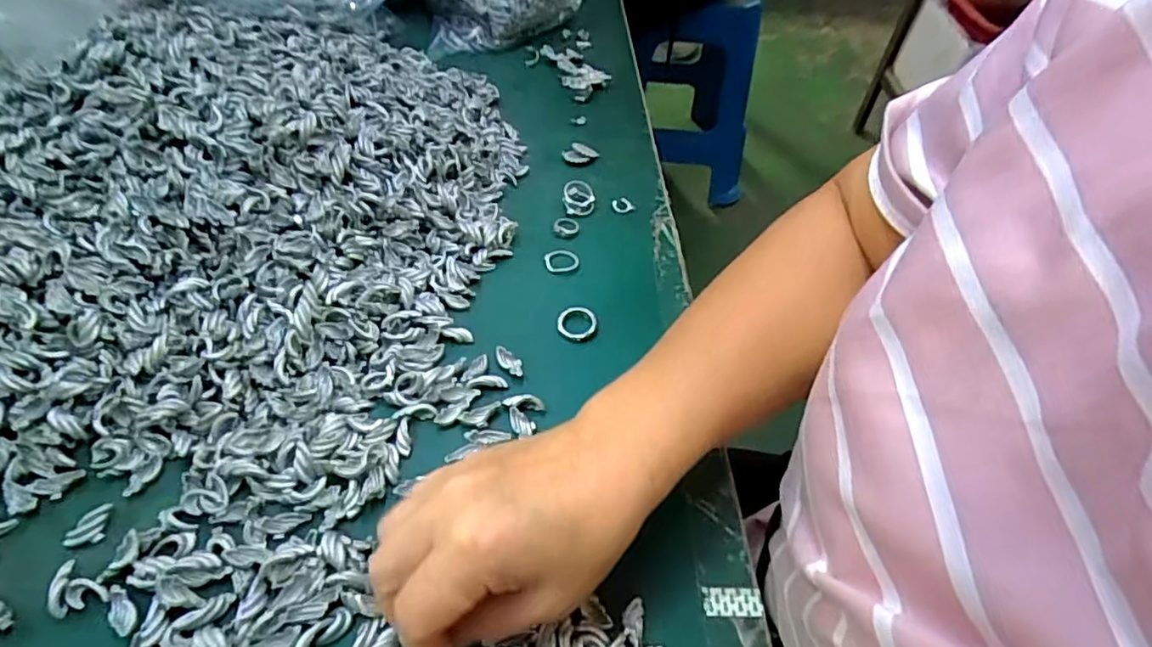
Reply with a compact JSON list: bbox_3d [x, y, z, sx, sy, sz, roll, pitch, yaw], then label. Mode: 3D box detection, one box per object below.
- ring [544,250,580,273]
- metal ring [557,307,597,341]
[{"bbox_3d":[-0.010,-0.044,0.427,0.023,0.004,0.021,-4,50,-8],"label":"ring"},{"bbox_3d":[0.001,0.000,0.395,0.025,0.005,0.023,2,50,-3],"label":"metal ring"}]

